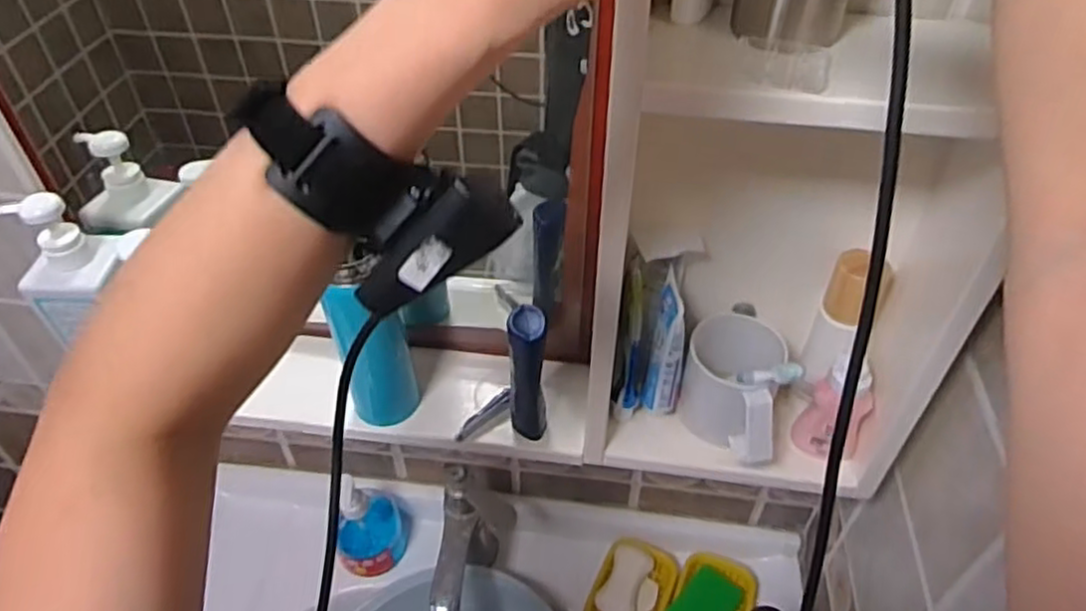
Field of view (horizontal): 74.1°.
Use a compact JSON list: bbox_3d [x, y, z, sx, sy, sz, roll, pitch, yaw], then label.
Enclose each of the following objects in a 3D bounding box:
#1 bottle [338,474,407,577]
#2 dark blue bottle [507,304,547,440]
[{"bbox_3d":[-0.213,0.260,0.868,0.088,0.142,0.069,-16,46,-16],"label":"bottle"},{"bbox_3d":[-0.013,0.060,0.608,0.031,0.141,0.024,2,44,2],"label":"dark blue bottle"}]

